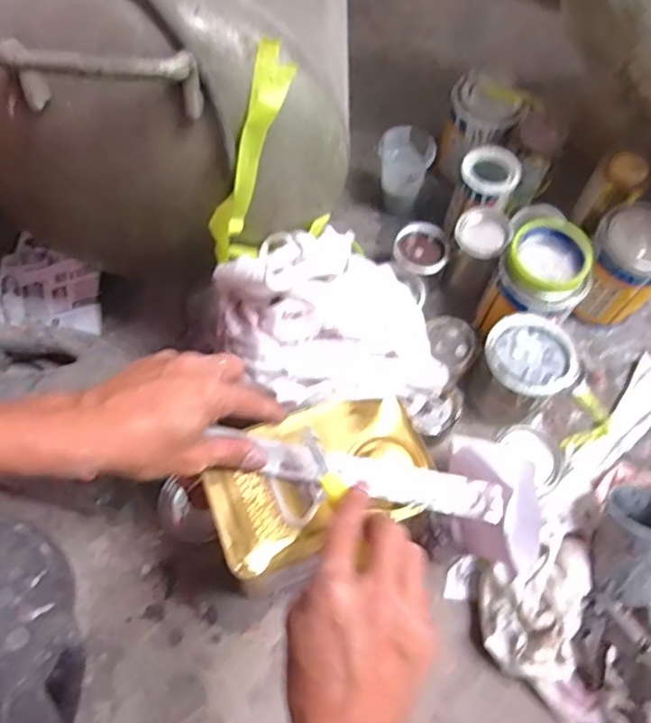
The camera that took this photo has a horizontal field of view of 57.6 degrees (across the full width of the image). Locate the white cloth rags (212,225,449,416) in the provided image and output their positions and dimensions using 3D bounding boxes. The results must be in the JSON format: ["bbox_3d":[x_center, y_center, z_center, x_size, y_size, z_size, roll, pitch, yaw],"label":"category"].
[{"bbox_3d":[0.015,-0.036,0.515,0.176,0.103,0.183,-35,70,-18],"label":"white cloth rags"}]

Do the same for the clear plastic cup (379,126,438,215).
[{"bbox_3d":[0.111,-0.277,0.865,0.078,0.112,0.092,12,62,3],"label":"clear plastic cup"}]

